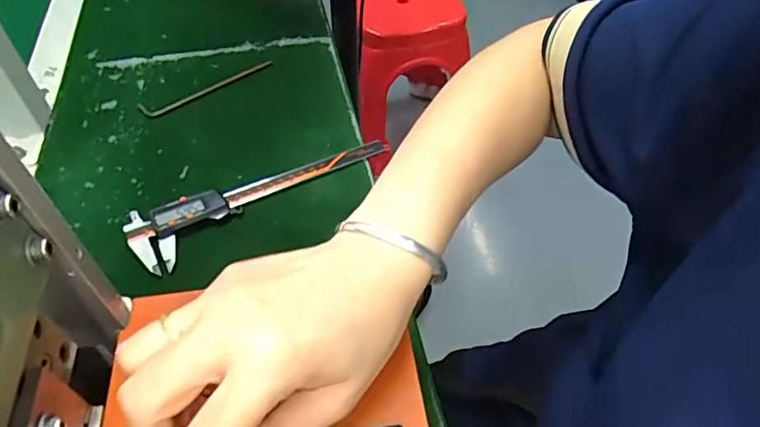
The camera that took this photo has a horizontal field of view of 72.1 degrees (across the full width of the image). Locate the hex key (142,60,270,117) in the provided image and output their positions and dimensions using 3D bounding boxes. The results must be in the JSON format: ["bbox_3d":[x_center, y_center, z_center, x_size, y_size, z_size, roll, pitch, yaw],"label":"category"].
[{"bbox_3d":[-0.182,-0.137,0.556,0.144,0.004,0.025,-33,59,-25],"label":"hex key"}]

